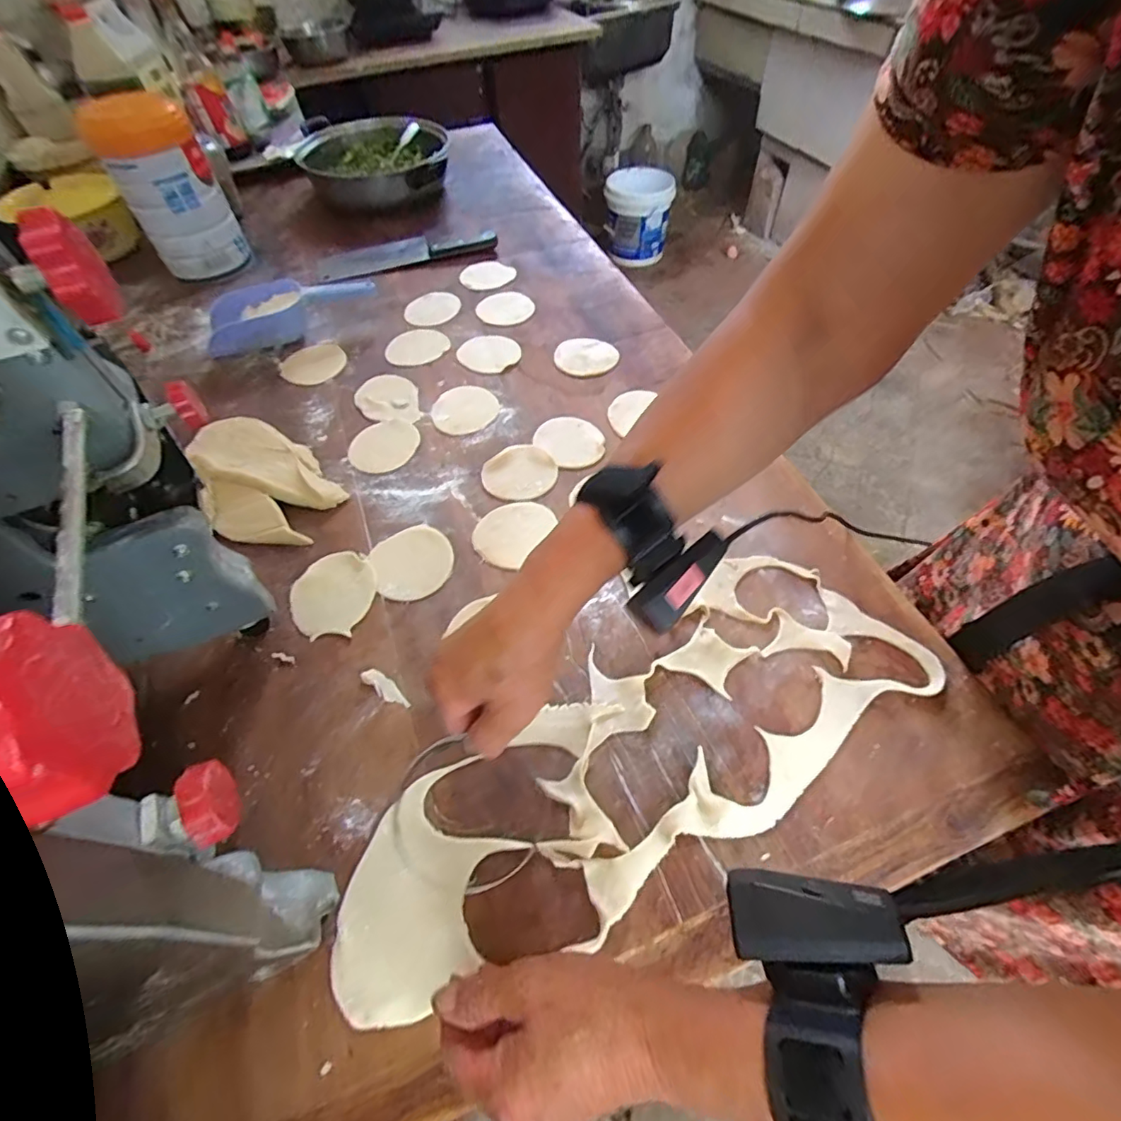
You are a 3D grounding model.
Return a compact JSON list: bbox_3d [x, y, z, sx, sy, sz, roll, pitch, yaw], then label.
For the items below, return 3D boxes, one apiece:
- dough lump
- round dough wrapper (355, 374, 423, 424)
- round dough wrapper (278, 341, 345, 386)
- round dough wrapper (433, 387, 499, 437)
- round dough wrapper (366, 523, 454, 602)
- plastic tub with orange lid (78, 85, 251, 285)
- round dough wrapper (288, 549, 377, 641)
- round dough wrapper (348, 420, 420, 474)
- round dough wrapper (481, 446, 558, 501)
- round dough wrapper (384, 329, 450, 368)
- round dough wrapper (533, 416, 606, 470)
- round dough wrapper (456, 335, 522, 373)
[{"bbox_3d":[-0.327,-0.093,0.567,0.119,0.032,0.199,-37,63,-21],"label":"dough lump"},{"bbox_3d":[-0.211,-0.198,0.651,0.071,0.006,0.099,-26,60,-15],"label":"round dough wrapper"},{"bbox_3d":[-0.327,-0.259,0.704,0.081,0.010,0.080,-1,59,1],"label":"round dough wrapper"},{"bbox_3d":[-0.115,-0.183,0.640,0.082,0.004,0.079,-1,57,1],"label":"round dough wrapper"},{"bbox_3d":[-0.143,0.000,0.516,0.075,0.005,0.081,-1,57,1],"label":"round dough wrapper"},{"bbox_3d":[-0.549,-0.518,0.750,0.125,0.226,0.145,-28,57,-16],"label":"plastic tub with orange lid"},{"bbox_3d":[-0.212,0.030,0.497,0.074,0.004,0.087,11,57,8],"label":"round dough wrapper"},{"bbox_3d":[-0.202,-0.132,0.611,0.073,0.004,0.082,7,57,6],"label":"round dough wrapper"},{"bbox_3d":[-0.045,-0.095,0.578,0.078,0.005,0.072,1,59,-2],"label":"round dough wrapper"},{"bbox_3d":[-0.193,-0.285,0.714,0.070,0.007,0.080,37,64,22],"label":"round dough wrapper"},{"bbox_3d":[0.012,-0.137,0.606,0.071,0.006,0.083,-34,62,-19],"label":"round dough wrapper"},{"bbox_3d":[-0.094,-0.275,0.705,0.073,0.006,0.079,-1,57,1],"label":"round dough wrapper"}]

